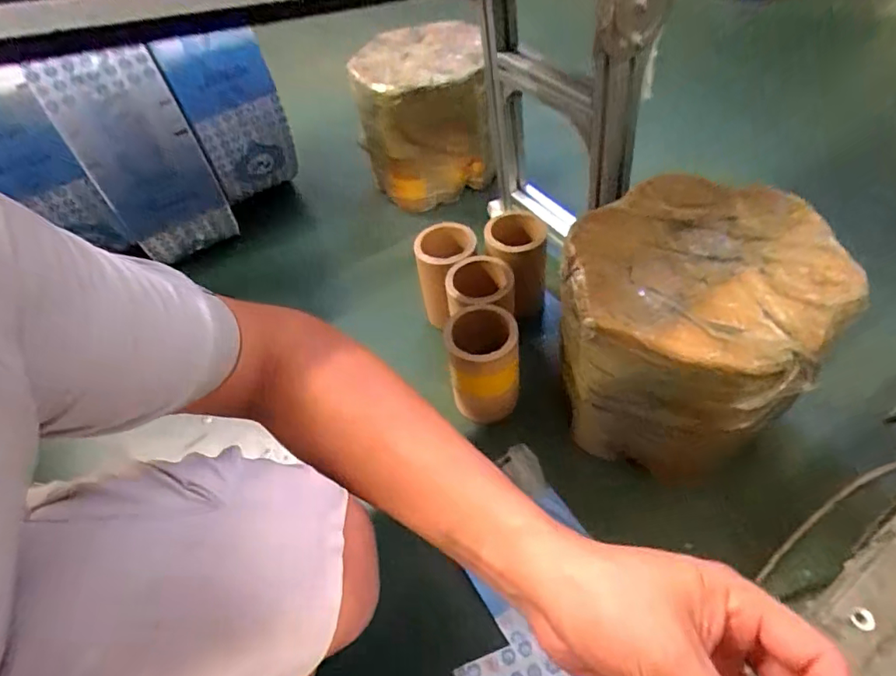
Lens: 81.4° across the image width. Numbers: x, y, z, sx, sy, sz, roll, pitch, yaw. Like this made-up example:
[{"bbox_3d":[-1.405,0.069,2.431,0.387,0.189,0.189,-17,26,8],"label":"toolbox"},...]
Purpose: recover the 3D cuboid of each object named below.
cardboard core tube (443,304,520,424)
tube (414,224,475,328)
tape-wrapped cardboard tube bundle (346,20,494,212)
[{"bbox_3d":[0.051,0.042,0.730,0.096,0.169,0.082,-4,47,3],"label":"cardboard core tube"},{"bbox_3d":[0.003,-0.103,0.842,0.088,0.143,0.095,5,48,11],"label":"tube"},{"bbox_3d":[-0.044,-0.439,1.056,0.229,0.284,0.259,-21,48,-12],"label":"tape-wrapped cardboard tube bundle"}]

